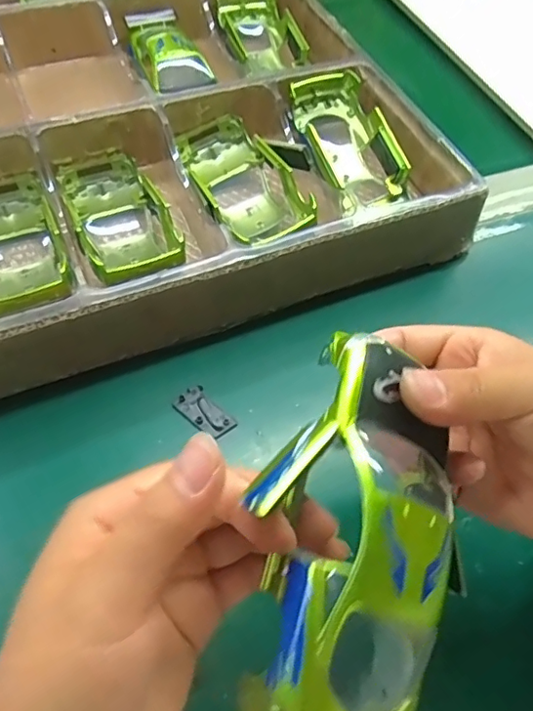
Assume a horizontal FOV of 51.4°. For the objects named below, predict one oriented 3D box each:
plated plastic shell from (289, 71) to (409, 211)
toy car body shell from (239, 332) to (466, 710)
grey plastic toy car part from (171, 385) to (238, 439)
[{"bbox_3d":[0.055,-0.148,0.389,0.061,0.046,0.106,-13,59,-11],"label":"plated plastic shell"},{"bbox_3d":[0.028,0.053,0.170,0.059,0.036,0.125,9,64,3],"label":"toy car body shell"},{"bbox_3d":[-0.034,0.031,0.300,0.033,0.004,0.018,41,64,21],"label":"grey plastic toy car part"}]

